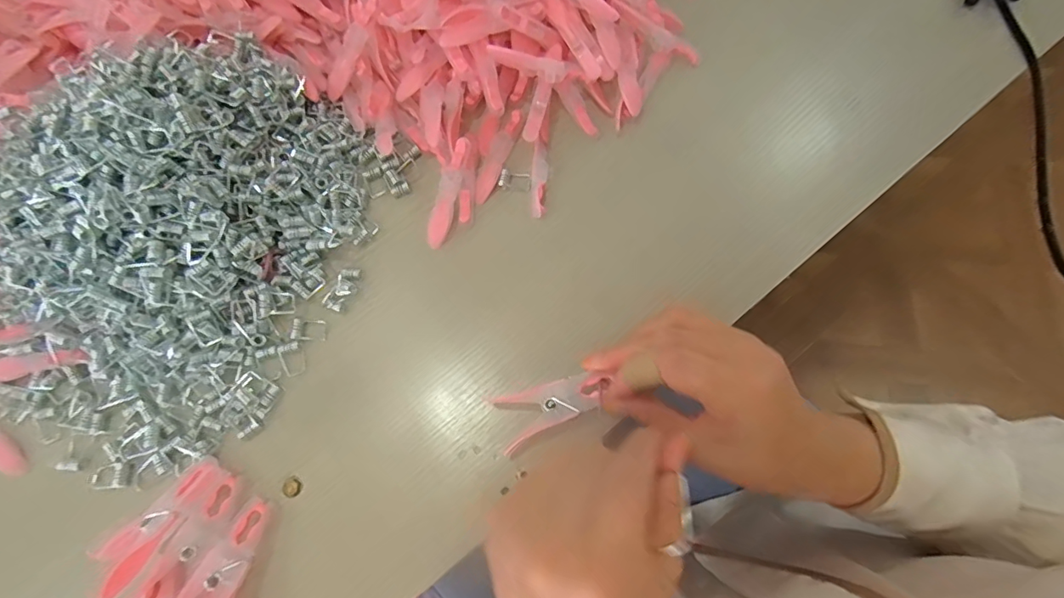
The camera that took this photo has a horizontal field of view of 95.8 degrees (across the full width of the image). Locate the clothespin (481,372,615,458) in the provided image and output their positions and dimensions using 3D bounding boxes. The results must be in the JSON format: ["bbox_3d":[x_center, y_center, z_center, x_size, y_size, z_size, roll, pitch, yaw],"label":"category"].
[{"bbox_3d":[0.011,0.060,0.274,0.068,0.014,0.029,-25,73,7],"label":"clothespin"}]

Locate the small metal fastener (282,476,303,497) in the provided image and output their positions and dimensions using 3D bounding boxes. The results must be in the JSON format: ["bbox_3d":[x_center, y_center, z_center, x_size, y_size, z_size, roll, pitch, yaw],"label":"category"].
[{"bbox_3d":[-0.144,0.112,0.287,0.011,0.004,0.011,-8,72,-1],"label":"small metal fastener"}]

